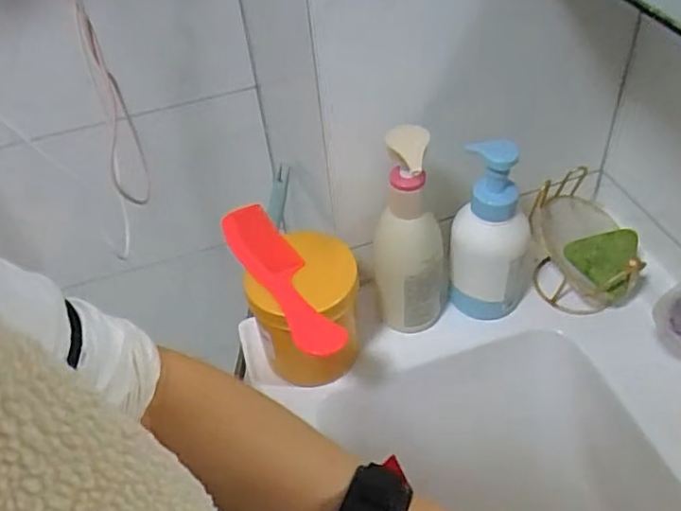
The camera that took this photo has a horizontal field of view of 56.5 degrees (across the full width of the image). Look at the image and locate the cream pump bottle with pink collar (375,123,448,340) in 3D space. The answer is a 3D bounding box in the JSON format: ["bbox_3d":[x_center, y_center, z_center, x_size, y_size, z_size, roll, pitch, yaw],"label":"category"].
[{"bbox_3d":[0.072,-0.014,0.647,0.077,0.245,0.055,5,45,11],"label":"cream pump bottle with pink collar"}]

